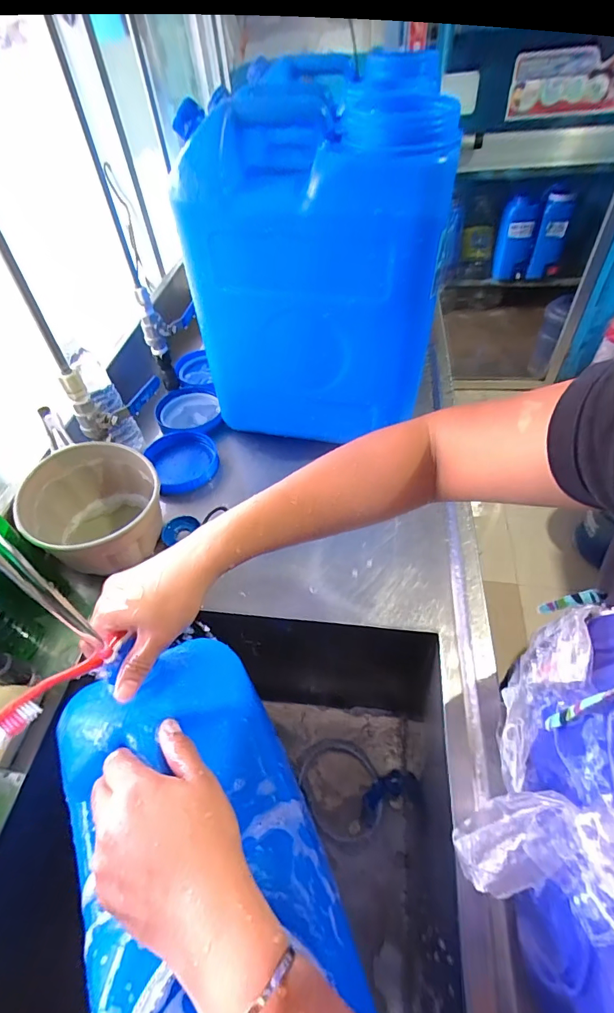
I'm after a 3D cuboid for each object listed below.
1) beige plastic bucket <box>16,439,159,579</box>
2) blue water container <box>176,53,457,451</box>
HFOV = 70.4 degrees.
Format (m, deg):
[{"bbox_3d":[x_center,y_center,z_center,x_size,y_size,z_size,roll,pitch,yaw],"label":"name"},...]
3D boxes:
[{"bbox_3d":[-0.281,0.006,0.591,0.168,0.116,0.161,-3,49,4],"label":"beige plastic bucket"},{"bbox_3d":[0.020,-0.317,0.596,0.311,0.400,0.203,9,51,14],"label":"blue water container"}]

